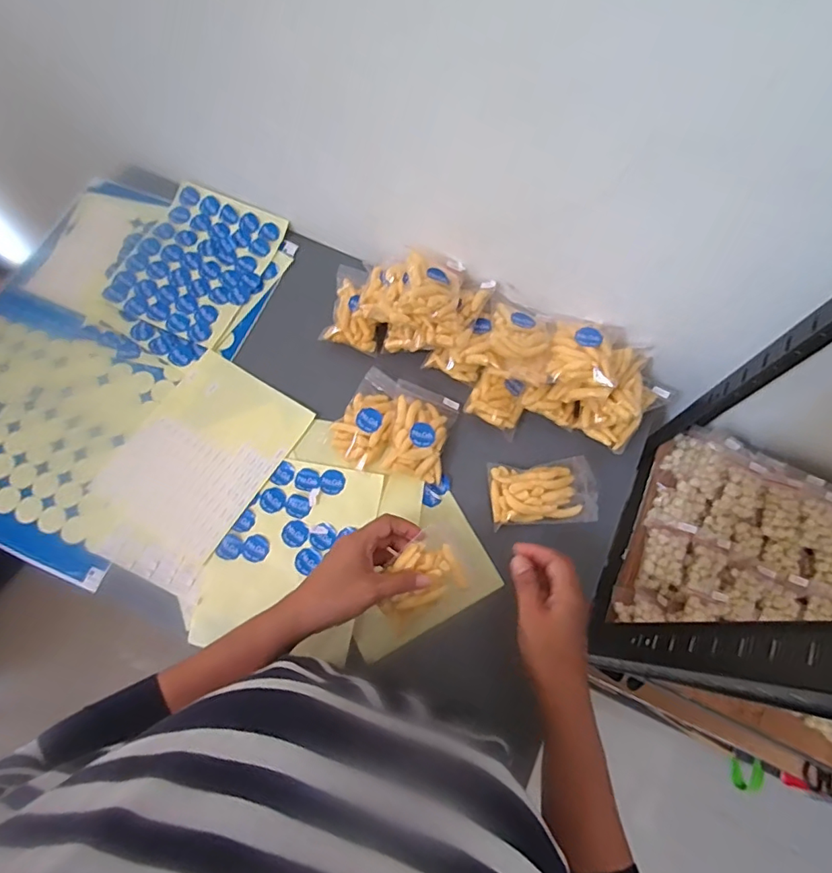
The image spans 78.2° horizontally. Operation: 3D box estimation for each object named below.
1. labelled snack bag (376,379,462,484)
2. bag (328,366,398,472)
[{"bbox_3d":[0.005,-0.007,0.576,0.070,0.026,0.105,13,70,4],"label":"labelled snack bag"},{"bbox_3d":[-0.052,-0.022,0.585,0.062,0.022,0.112,26,72,8],"label":"bag"}]

